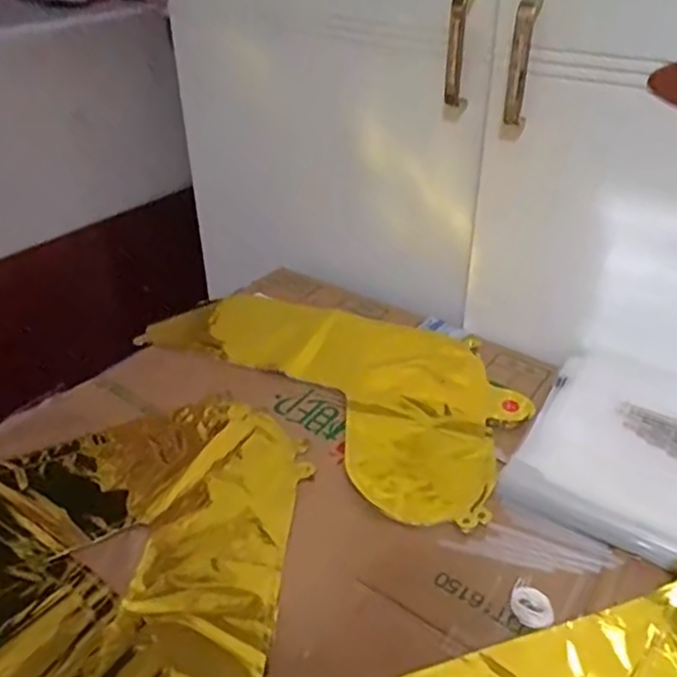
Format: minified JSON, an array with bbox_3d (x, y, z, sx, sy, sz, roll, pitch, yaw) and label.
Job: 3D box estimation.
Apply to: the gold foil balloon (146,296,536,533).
[{"bbox_3d":[-0.005,0.024,0.640,0.391,0.013,0.218,25,42,32],"label":"gold foil balloon"}]

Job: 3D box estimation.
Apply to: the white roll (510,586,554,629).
[{"bbox_3d":[0.126,0.176,0.432,0.027,0.009,0.025,0,35,0],"label":"white roll"}]

